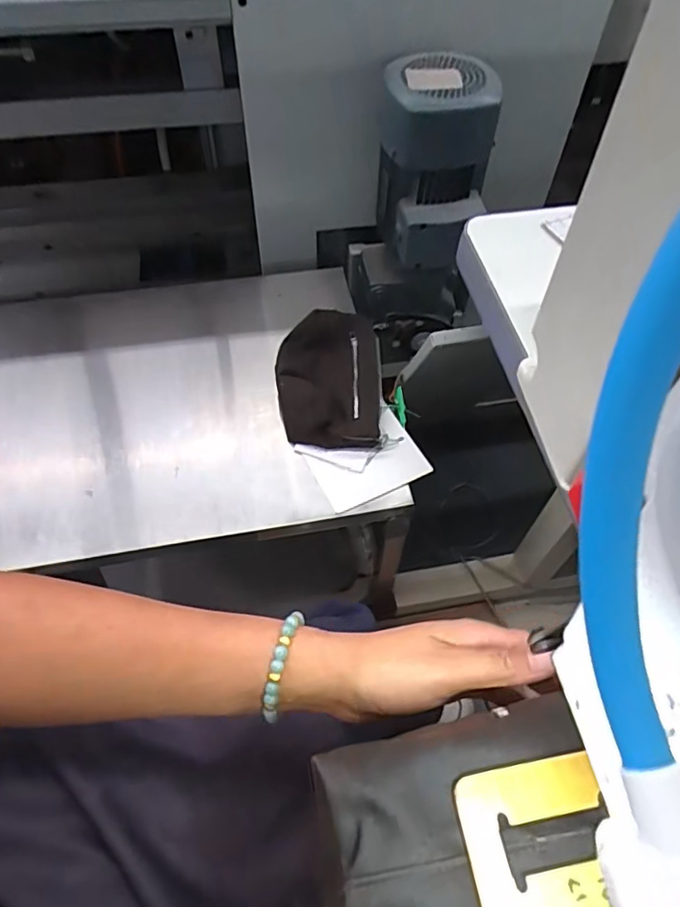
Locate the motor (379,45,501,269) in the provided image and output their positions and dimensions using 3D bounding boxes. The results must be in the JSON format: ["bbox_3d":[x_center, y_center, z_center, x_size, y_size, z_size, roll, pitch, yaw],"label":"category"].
[{"bbox_3d":[0.127,-0.398,0.804,0.146,0.227,0.173,0,56,-1],"label":"motor"}]

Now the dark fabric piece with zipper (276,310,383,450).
[{"bbox_3d":[-0.013,-0.105,0.787,0.141,0.055,0.229,3,56,2],"label":"dark fabric piece with zipper"}]

